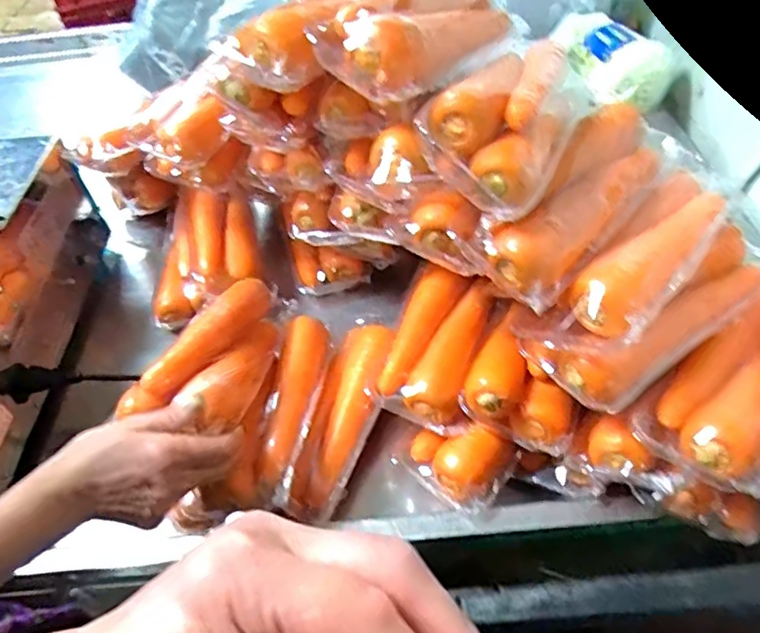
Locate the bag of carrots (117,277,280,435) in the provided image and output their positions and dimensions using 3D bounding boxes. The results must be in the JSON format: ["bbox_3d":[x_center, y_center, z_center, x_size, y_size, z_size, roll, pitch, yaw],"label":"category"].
[{"bbox_3d":[-0.136,0.029,0.527,0.078,0.055,0.192,6,31,10],"label":"bag of carrots"}]

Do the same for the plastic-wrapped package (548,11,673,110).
[{"bbox_3d":[0.342,-0.373,0.878,0.089,0.073,0.165,-25,52,-15],"label":"plastic-wrapped package"}]

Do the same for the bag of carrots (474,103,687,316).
[{"bbox_3d":[0.156,-0.099,0.461,0.081,0.047,0.222,33,60,29],"label":"bag of carrots"}]

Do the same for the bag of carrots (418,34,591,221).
[{"bbox_3d":[0.099,-0.154,0.444,0.089,0.062,0.179,23,55,23],"label":"bag of carrots"}]

